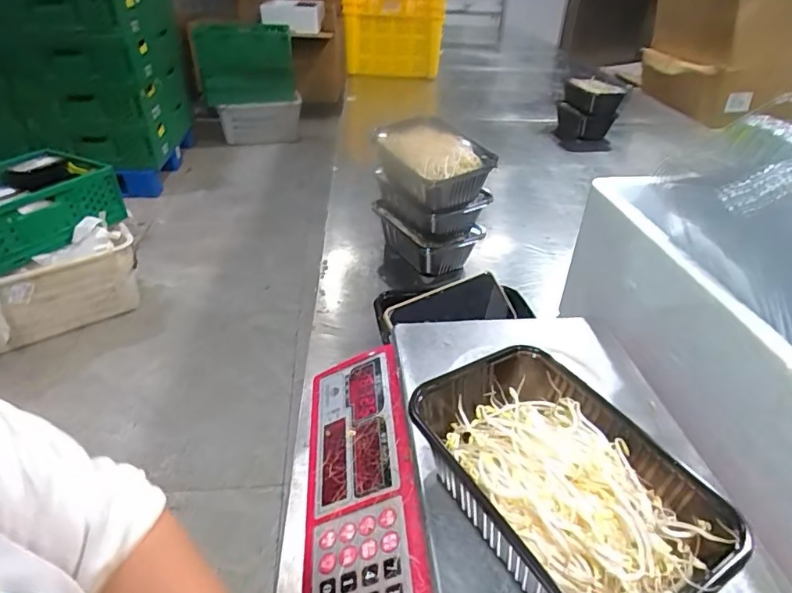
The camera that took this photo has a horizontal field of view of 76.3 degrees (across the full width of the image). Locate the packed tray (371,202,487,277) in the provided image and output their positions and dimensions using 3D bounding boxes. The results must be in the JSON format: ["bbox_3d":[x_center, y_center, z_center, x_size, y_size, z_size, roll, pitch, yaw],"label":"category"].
[{"bbox_3d":[0.048,-0.098,0.819,0.110,0.071,0.168,-18,40,-26],"label":"packed tray"}]

